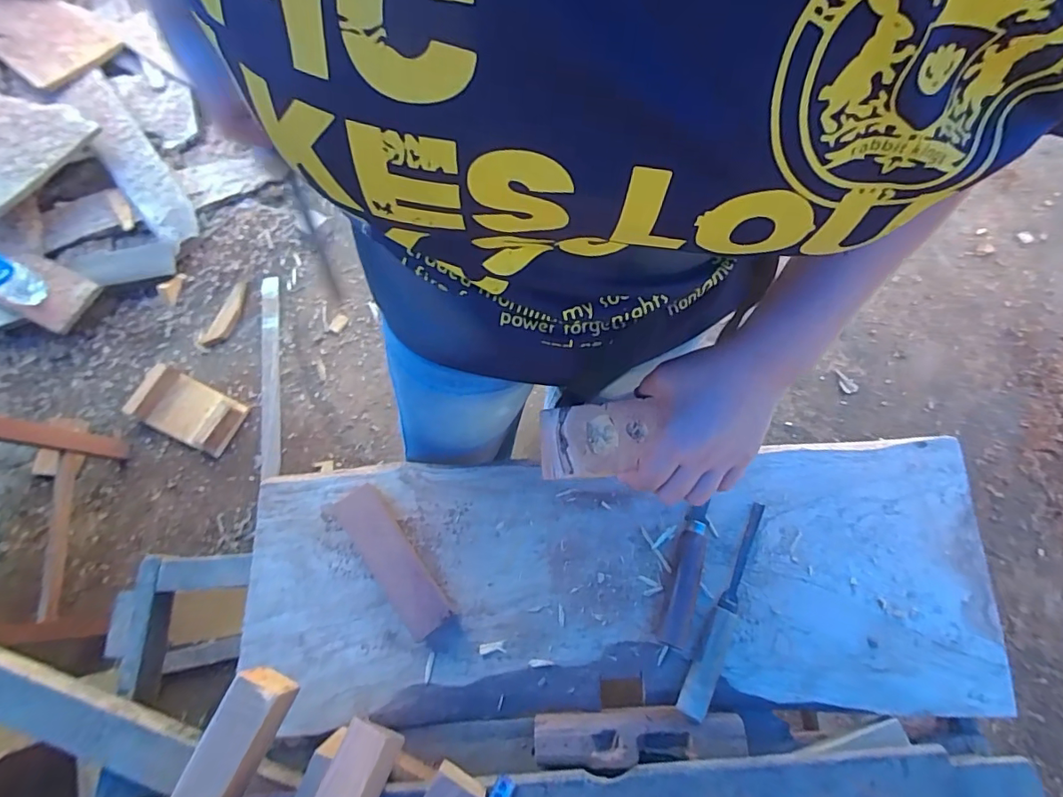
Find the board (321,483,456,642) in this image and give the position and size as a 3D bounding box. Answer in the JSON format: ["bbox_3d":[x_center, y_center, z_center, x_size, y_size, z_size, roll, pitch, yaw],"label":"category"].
[{"bbox_3d":[-0.161,0.182,0.592,0.056,0.027,0.185,-39,75,-10],"label":"board"}]

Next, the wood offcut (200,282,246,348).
[{"bbox_3d":[-0.840,-0.229,1.417,0.070,0.010,0.212,21,72,6],"label":"wood offcut"}]

